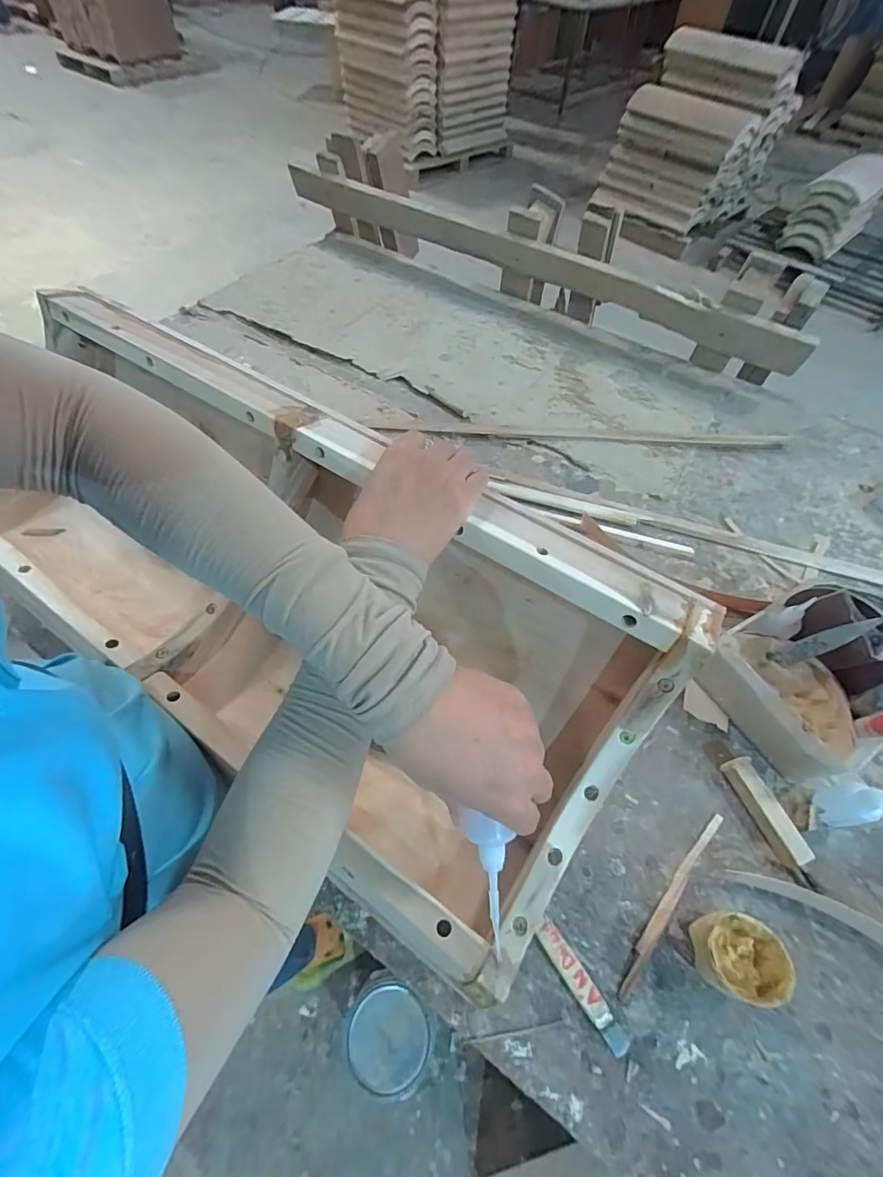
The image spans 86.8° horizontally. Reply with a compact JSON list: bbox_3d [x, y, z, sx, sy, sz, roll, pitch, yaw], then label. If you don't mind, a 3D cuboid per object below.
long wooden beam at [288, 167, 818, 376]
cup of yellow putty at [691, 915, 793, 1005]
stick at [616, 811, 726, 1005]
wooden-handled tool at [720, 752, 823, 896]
[{"bbox_3d":[0.152,-0.615,0.874,1.045,0.070,0.050,27,60,14],"label":"long wooden beam"},{"bbox_3d":[0.233,0.294,0.376,0.060,0.050,0.055,2,58,-3],"label":"cup of yellow putty"},{"bbox_3d":[0.206,0.274,0.416,0.013,0.005,0.181,41,64,19],"label":"stick"},{"bbox_3d":[0.313,0.223,0.446,0.026,0.023,0.116,-15,61,-13],"label":"wooden-handled tool"}]

